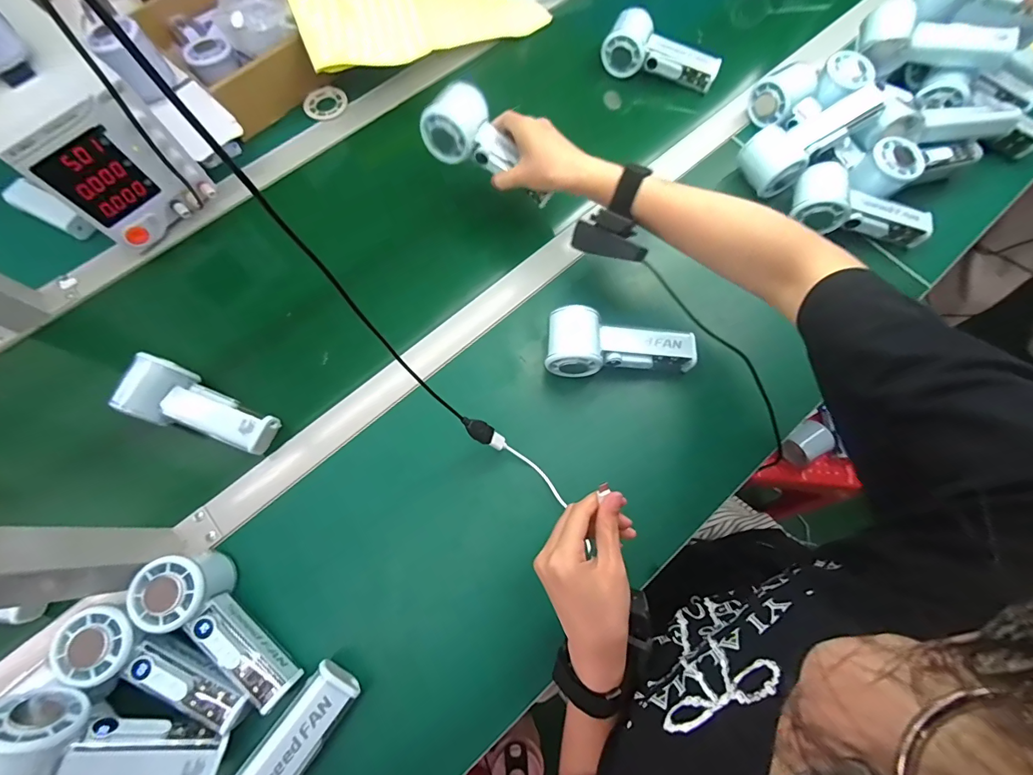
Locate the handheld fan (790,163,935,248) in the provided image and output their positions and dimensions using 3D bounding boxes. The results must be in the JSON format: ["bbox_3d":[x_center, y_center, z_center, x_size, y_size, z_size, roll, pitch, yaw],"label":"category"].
[{"bbox_3d":[0.394,-0.199,0.492,0.151,0.048,0.063,20,73,8],"label":"handheld fan"}]

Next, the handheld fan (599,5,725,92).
[{"bbox_3d":[0.197,-0.452,0.586,0.151,0.049,0.054,20,73,8],"label":"handheld fan"}]

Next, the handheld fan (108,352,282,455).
[{"bbox_3d":[-0.316,0.022,0.438,0.145,0.042,0.058,25,74,-7],"label":"handheld fan"}]

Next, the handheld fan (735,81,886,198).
[{"bbox_3d":[0.348,-0.301,0.522,0.163,0.054,0.068,-35,74,-10],"label":"handheld fan"}]

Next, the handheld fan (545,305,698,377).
[{"bbox_3d":[0.108,-0.042,0.460,0.149,0.061,0.064,-2,72,1],"label":"handheld fan"}]

